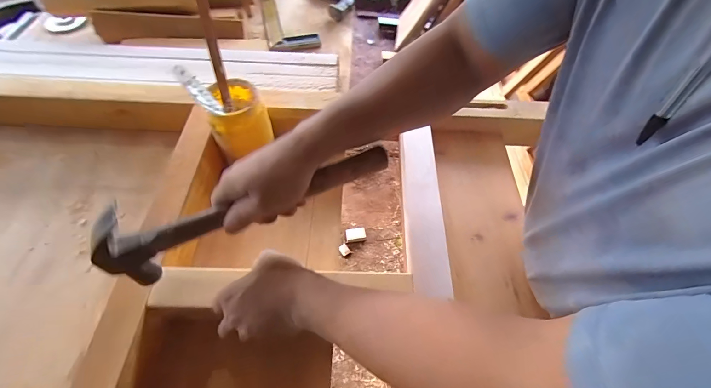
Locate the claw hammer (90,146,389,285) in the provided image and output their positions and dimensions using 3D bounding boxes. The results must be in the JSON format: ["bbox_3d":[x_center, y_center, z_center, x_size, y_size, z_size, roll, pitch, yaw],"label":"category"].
[{"bbox_3d":[-0.114,0.010,0.360,0.327,0.117,0.022,-22,60,-10],"label":"claw hammer"}]

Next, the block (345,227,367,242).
[{"bbox_3d":[0.002,0.190,1.473,0.094,0.021,0.061,-11,57,-9],"label":"block"}]

